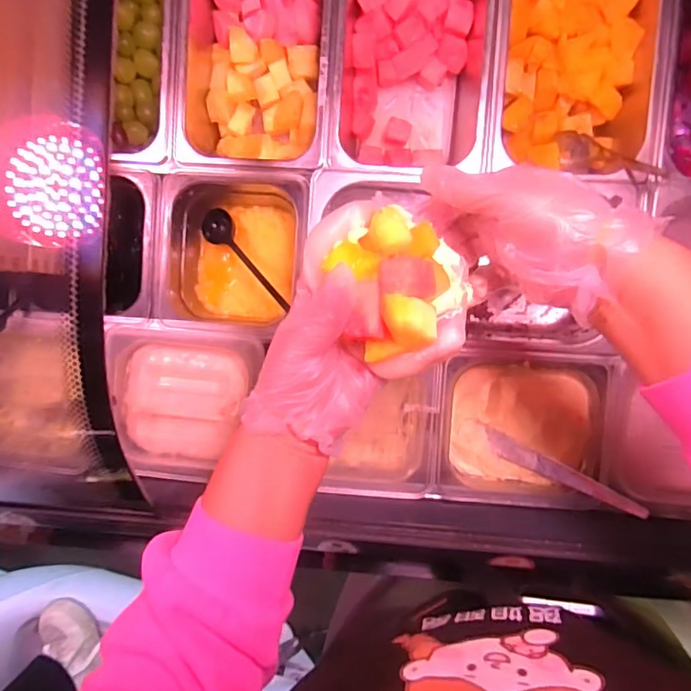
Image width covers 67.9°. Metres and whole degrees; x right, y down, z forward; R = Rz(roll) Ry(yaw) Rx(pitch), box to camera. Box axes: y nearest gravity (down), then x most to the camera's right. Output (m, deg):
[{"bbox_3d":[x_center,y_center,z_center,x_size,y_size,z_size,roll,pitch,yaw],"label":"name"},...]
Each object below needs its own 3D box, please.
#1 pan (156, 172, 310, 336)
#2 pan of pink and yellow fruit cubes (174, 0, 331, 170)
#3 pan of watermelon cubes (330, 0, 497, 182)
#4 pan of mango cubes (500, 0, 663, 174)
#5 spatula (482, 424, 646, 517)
[{"bbox_3d":[-0.120,-0.103,0.578,0.152,0.096,0.168,7,94,3],"label":"pan"},{"bbox_3d":[-0.092,-0.334,0.556,0.155,0.087,0.285,4,94,3],"label":"pan of pink and yellow fruit cubes"},{"bbox_3d":[0.072,-0.309,0.556,0.155,0.089,0.263,4,94,3],"label":"pan of watermelon cubes"},{"bbox_3d":[0.229,-0.303,0.541,0.151,0.086,0.235,-2,94,4],"label":"pan of mango cubes"},{"bbox_3d":[0.224,0.134,0.535,0.166,0.009,0.022,25,95,24],"label":"spatula"}]

